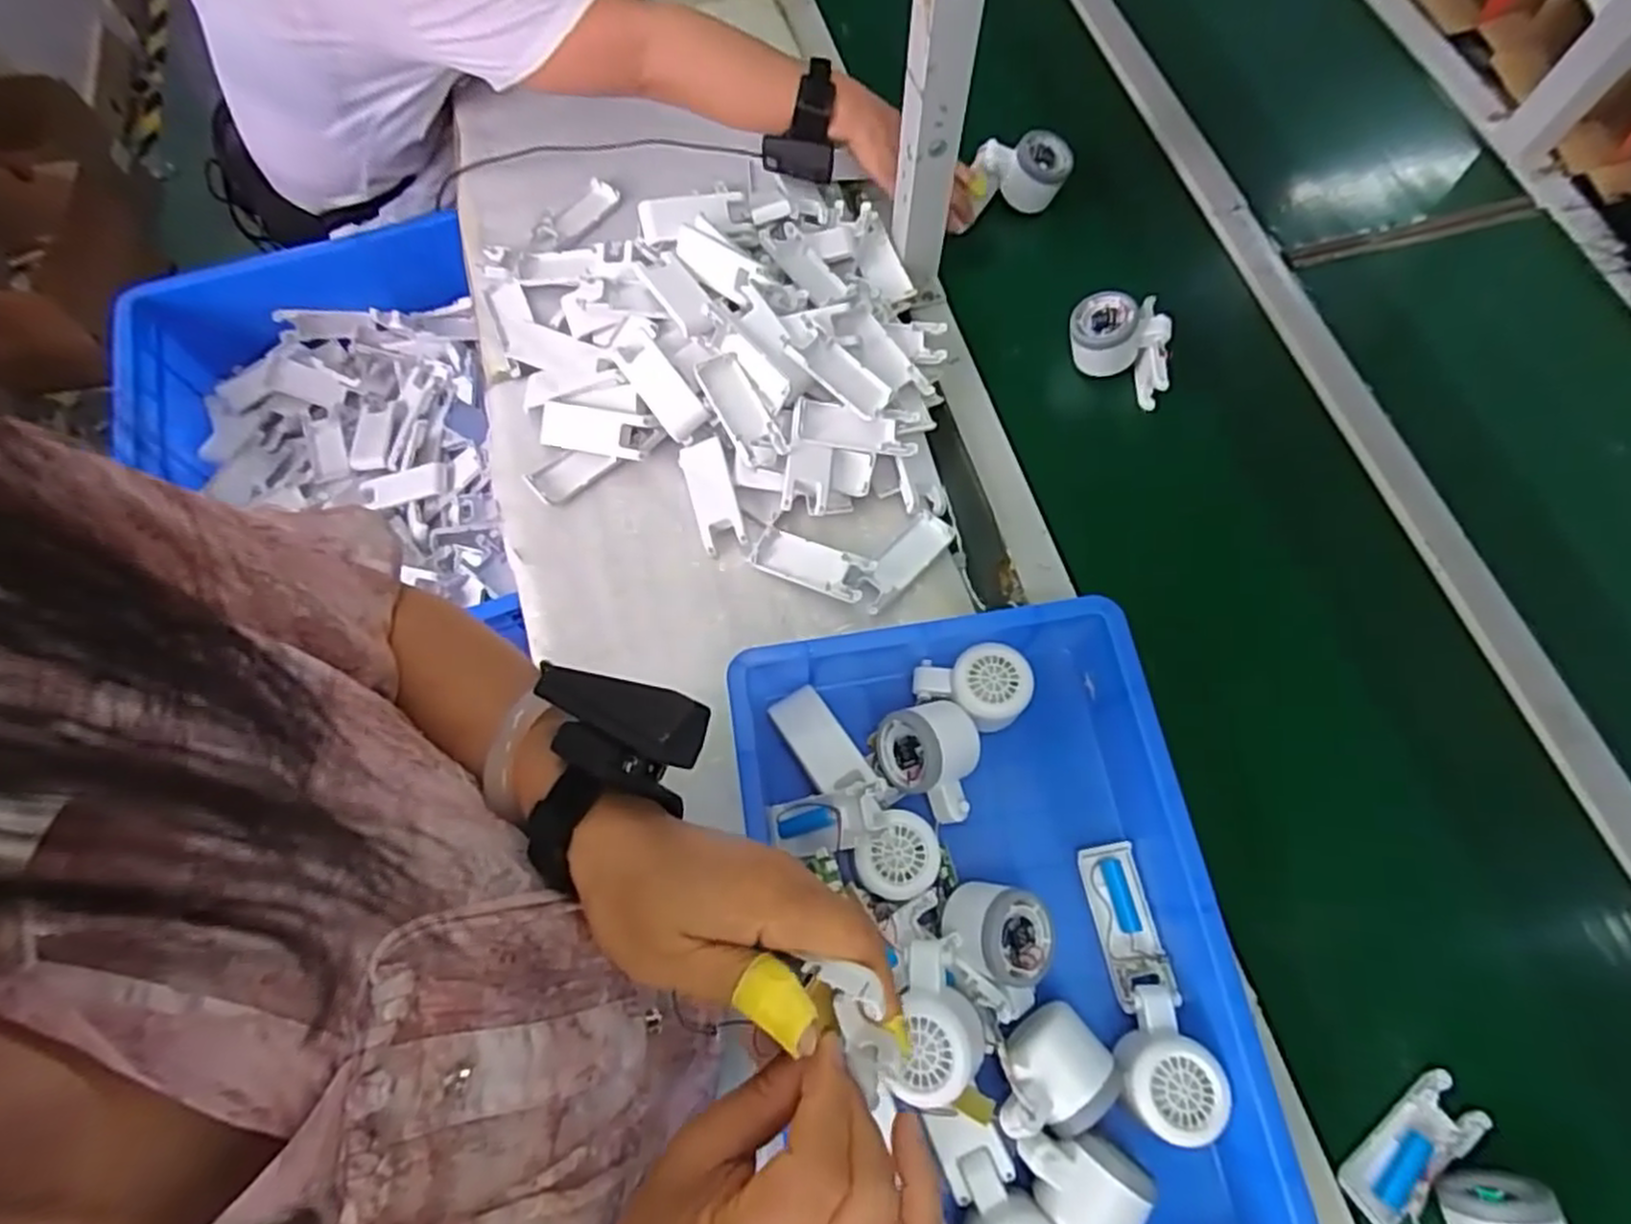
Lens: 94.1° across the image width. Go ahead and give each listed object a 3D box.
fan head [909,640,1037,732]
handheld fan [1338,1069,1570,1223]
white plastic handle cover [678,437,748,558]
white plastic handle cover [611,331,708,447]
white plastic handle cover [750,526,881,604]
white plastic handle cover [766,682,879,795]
[{"bbox_3d":[0.115,0.059,0.574,0.081,0.059,0.055,8,69,3],"label":"fan head"},{"bbox_3d":[0.405,0.362,0.467,0.101,0.057,0.090,-37,73,-13],"label":"handheld fan"},{"bbox_3d":[-0.089,-0.100,0.654,0.037,0.019,0.097,-16,69,-6],"label":"white plastic handle cover"},{"bbox_3d":[-0.137,-0.197,0.663,0.037,0.022,0.108,-34,72,-12],"label":"white plastic handle cover"},{"bbox_3d":[-0.003,-0.042,0.634,0.099,0.019,0.039,24,71,9],"label":"white plastic handle cover"},{"bbox_3d":[0.003,0.096,0.558,0.040,0.007,0.090,-30,60,-15],"label":"white plastic handle cover"}]

